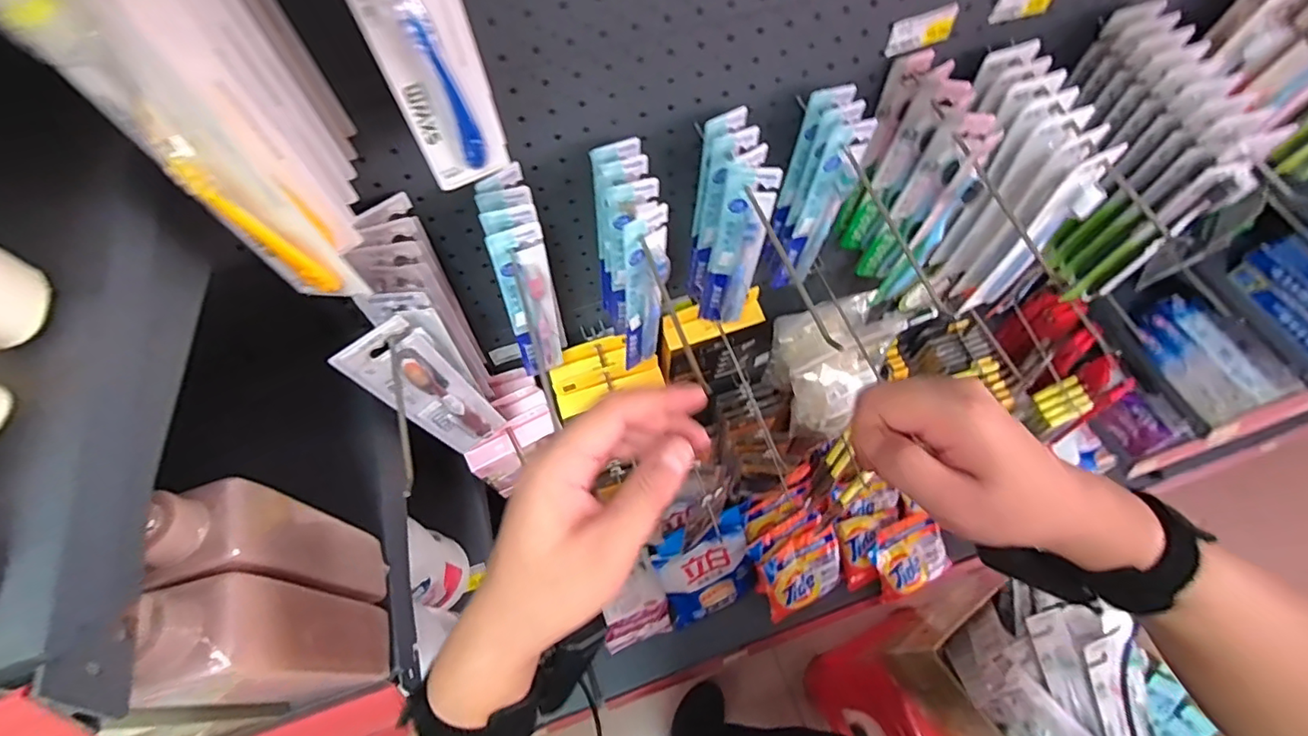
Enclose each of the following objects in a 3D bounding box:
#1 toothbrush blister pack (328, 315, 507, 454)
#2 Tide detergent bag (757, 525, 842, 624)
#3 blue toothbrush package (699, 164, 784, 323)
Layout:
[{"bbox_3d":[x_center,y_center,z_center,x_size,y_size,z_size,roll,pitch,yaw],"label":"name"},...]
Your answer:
[{"bbox_3d":[-0.197,0.027,0.512,0.025,0.217,0.068,38,70,20],"label":"toothbrush blister pack"},{"bbox_3d":[0.344,0.478,1.317,0.196,0.047,0.172,-24,97,-12],"label":"Tide detergent bag"},{"bbox_3d":[0.081,-0.110,0.566,0.056,0.222,0.019,7,62,7],"label":"blue toothbrush package"}]

